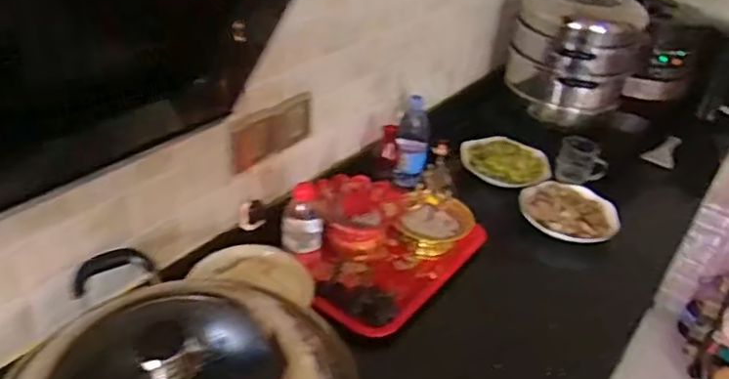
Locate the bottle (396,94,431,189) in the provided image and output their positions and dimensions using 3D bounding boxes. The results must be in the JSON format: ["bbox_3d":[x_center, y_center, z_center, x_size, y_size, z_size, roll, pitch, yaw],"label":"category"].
[{"bbox_3d":[0.106,-0.105,1.329,0.067,0.209,0.055,8,35,4],"label":"bottle"}]

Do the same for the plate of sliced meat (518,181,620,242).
[{"bbox_3d":[0.418,0.043,1.265,0.195,0.033,0.177,17,36,16],"label":"plate of sliced meat"}]

